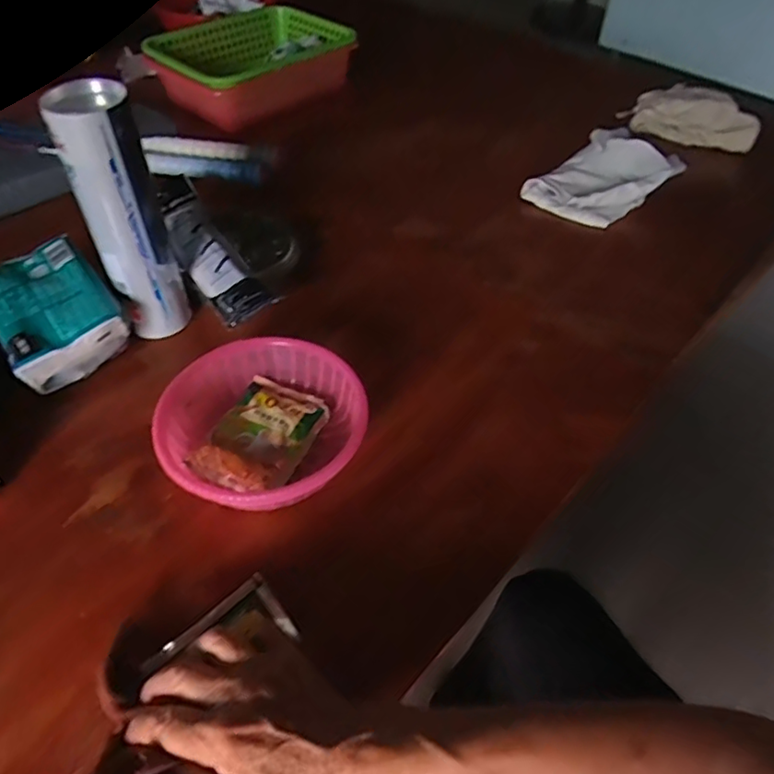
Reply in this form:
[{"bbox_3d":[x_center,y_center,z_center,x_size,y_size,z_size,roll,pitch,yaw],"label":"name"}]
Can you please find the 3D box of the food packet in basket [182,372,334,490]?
[{"bbox_3d":[-0.107,0.042,0.516,0.080,0.022,0.113,20,51,15],"label":"food packet in basket"}]

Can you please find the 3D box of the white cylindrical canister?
[{"bbox_3d":[-0.237,-0.153,0.539,0.061,0.220,0.063,-14,50,-13],"label":"white cylindrical canister"}]

